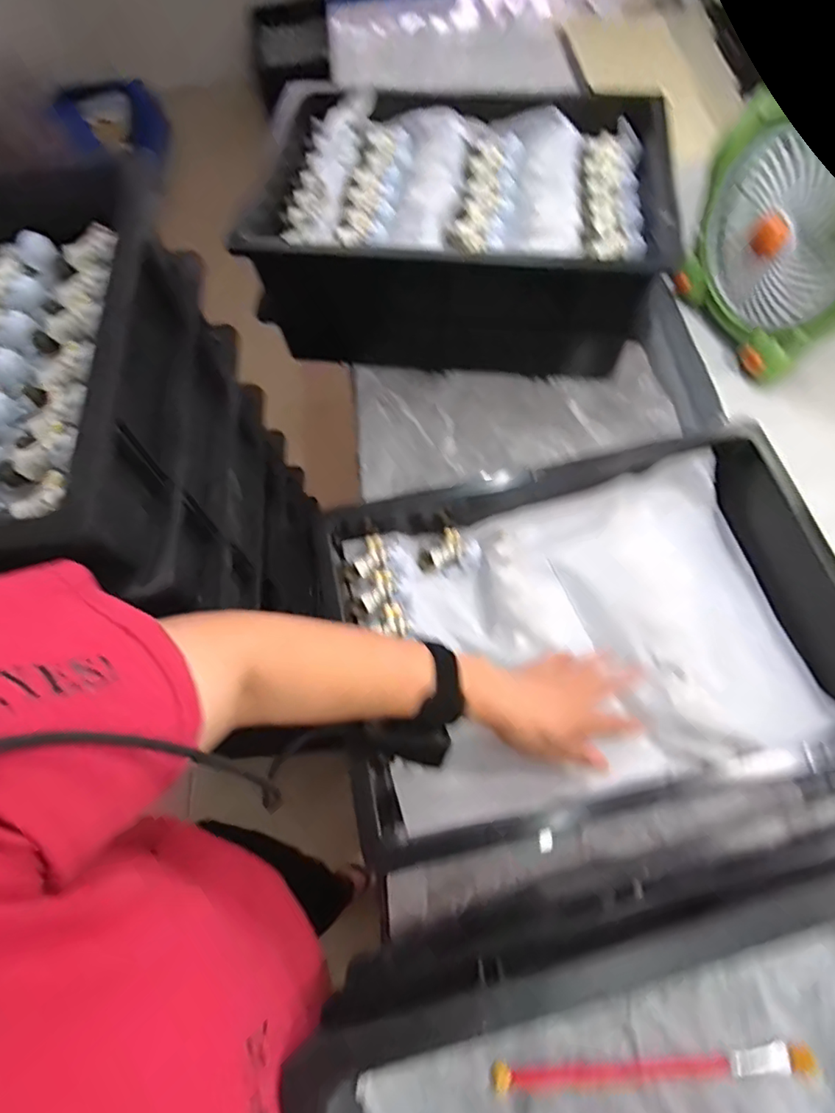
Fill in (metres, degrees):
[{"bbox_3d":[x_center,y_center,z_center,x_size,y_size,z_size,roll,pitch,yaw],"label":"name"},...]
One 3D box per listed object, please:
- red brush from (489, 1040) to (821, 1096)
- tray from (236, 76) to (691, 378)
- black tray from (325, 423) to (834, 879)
[{"bbox_3d":[0.121,0.264,0.291,0.163,0.008,0.015,-4,66,2],"label":"red brush"},{"bbox_3d":[0.043,-0.393,0.682,0.469,0.184,0.344,12,67,9],"label":"tray"},{"bbox_3d":[0.159,0.064,0.510,0.460,0.103,0.311,-11,59,-4],"label":"black tray"}]

